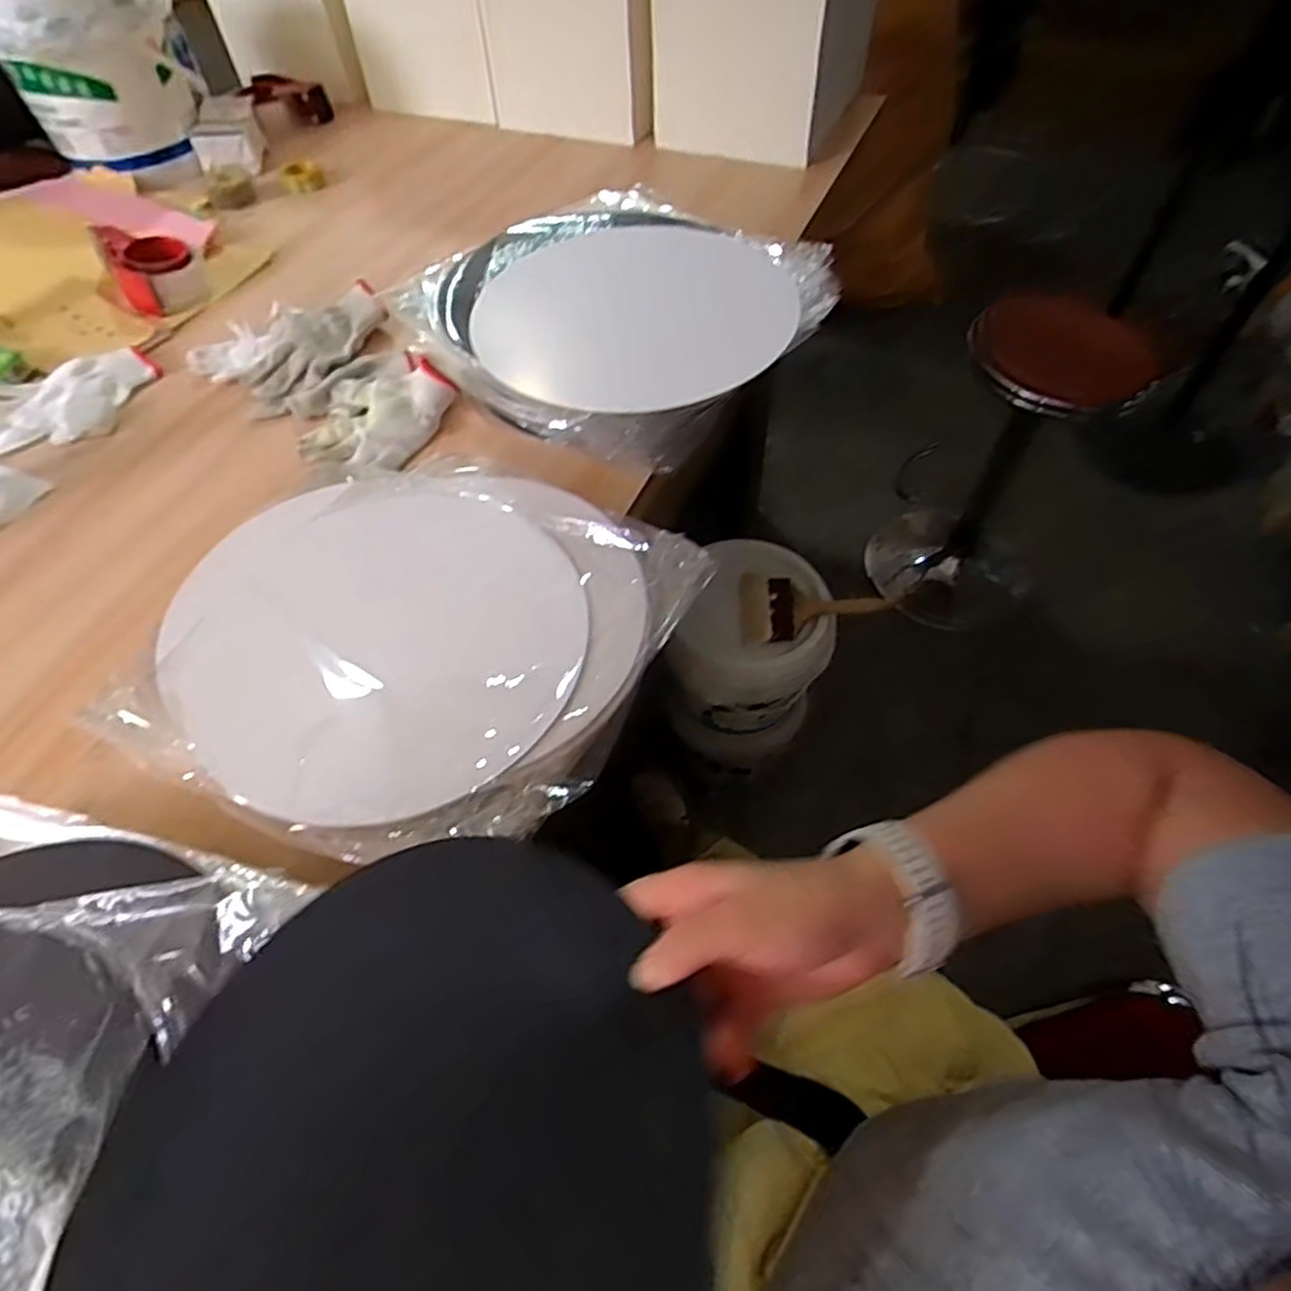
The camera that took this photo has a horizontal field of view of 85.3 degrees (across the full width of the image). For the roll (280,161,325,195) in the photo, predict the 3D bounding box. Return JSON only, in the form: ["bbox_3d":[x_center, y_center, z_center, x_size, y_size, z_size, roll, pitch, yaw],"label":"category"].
[{"bbox_3d":[-0.547,-0.748,1.120,0.061,0.024,0.067,-14,56,-8],"label":"roll"}]

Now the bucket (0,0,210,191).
[{"bbox_3d":[-0.844,-0.883,1.078,0.279,0.245,0.225,-23,57,-14],"label":"bucket"}]

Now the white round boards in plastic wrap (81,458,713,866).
[{"bbox_3d":[-0.190,-0.026,0.564,0.388,0.027,0.359,-1,55,1],"label":"white round boards in plastic wrap"}]

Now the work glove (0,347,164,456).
[{"bbox_3d":[-0.658,-0.275,0.790,0.195,0.019,0.135,-24,58,-14],"label":"work glove"}]

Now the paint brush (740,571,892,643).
[{"bbox_3d":[0.244,-0.057,1.010,0.213,0.039,0.122,5,55,6],"label":"paint brush"}]

